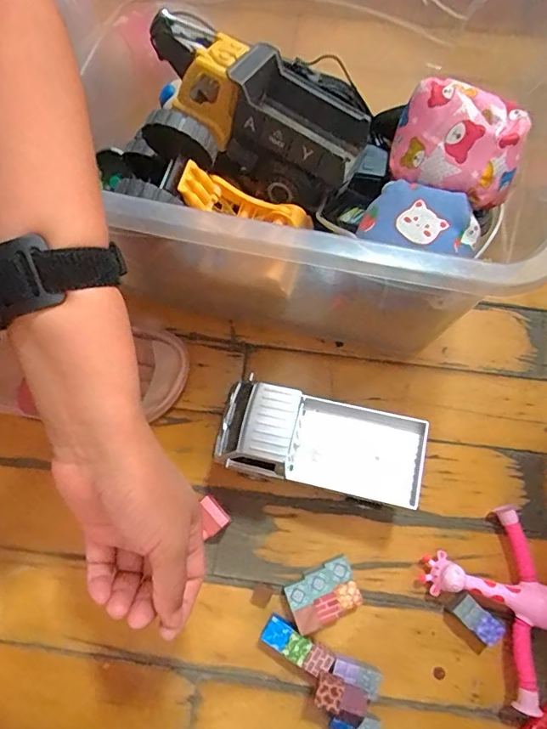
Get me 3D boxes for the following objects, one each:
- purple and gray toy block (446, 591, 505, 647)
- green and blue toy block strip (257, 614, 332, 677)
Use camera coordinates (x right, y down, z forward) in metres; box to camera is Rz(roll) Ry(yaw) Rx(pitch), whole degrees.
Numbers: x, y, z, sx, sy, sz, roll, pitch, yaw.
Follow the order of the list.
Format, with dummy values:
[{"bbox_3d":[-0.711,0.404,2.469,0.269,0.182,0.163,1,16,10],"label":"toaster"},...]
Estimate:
[{"bbox_3d":[0.178,0.225,0.433,0.046,0.027,0.022,41,78,10],"label":"purple and gray toy block"},{"bbox_3d":[0.020,0.242,0.424,0.060,0.025,0.022,29,76,7],"label":"green and blue toy block strip"}]

